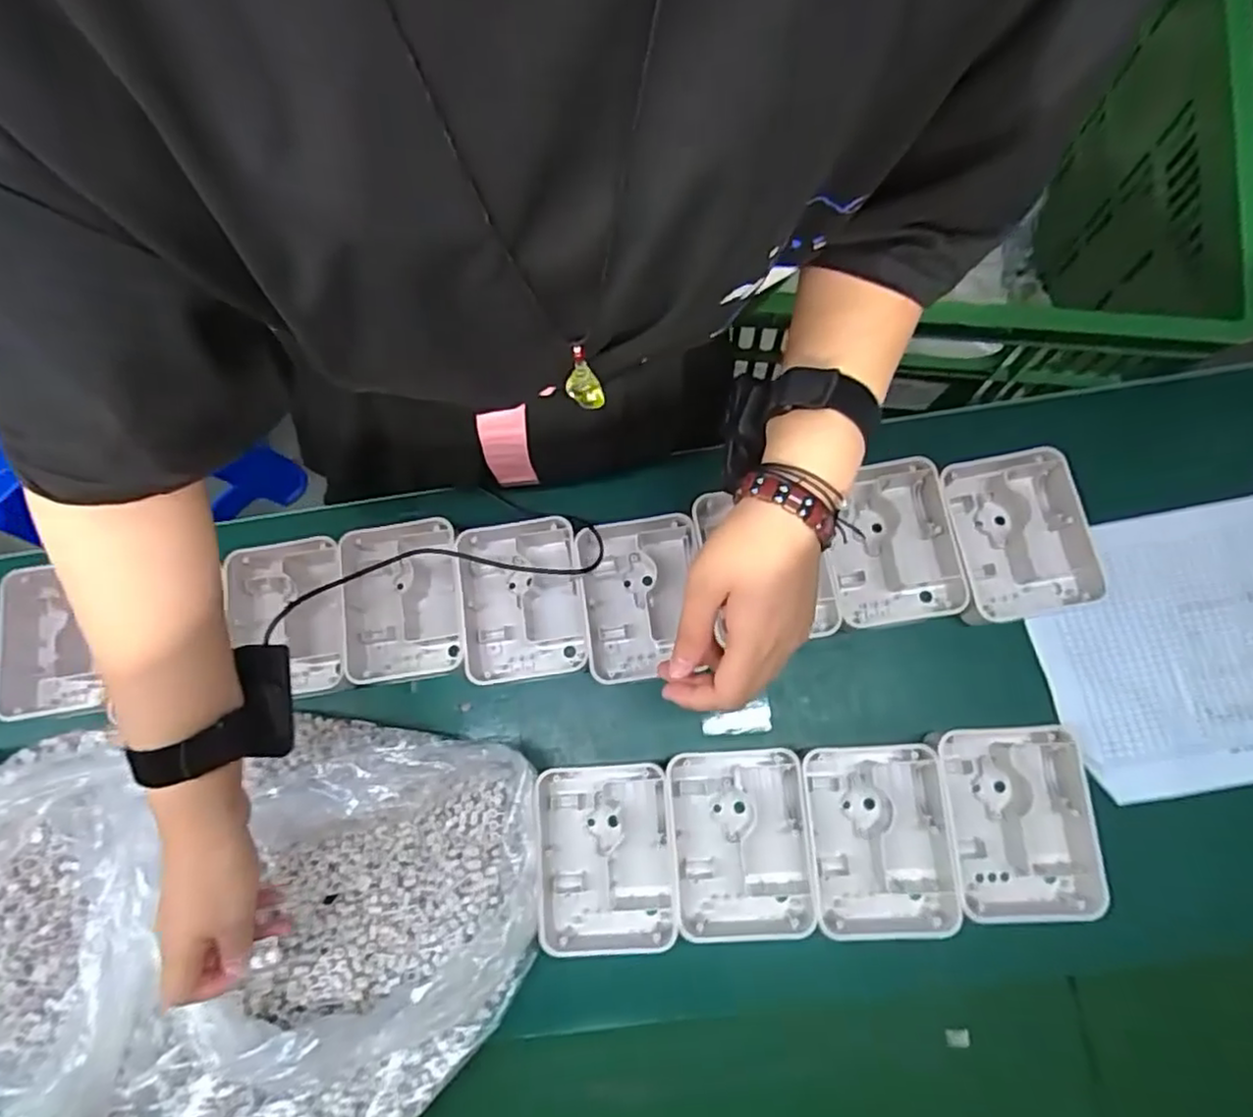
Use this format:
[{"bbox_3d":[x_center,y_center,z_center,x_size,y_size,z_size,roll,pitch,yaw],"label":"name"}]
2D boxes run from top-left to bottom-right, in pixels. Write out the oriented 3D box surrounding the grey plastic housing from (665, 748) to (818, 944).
[{"bbox_3d":[0.083,0.211,0.511,0.102,0.041,0.131,-5,77,3],"label":"grey plastic housing"}]

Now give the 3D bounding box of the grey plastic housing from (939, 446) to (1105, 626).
[{"bbox_3d":[0.310,-0.018,0.546,0.104,0.039,0.133,-7,77,2],"label":"grey plastic housing"}]

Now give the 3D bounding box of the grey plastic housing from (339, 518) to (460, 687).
[{"bbox_3d":[-0.190,0.036,0.571,0.103,0.032,0.129,-7,77,2],"label":"grey plastic housing"}]

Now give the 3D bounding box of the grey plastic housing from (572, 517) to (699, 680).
[{"bbox_3d":[0.010,0.032,0.562,0.101,0.031,0.135,-6,77,3],"label":"grey plastic housing"}]

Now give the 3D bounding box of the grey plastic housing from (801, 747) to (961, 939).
[{"bbox_3d":[0.185,0.207,0.508,0.103,0.051,0.135,-4,77,3],"label":"grey plastic housing"}]

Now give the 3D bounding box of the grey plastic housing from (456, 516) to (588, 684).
[{"bbox_3d":[-0.086,0.034,0.566,0.100,0.033,0.133,-6,77,3],"label":"grey plastic housing"}]

